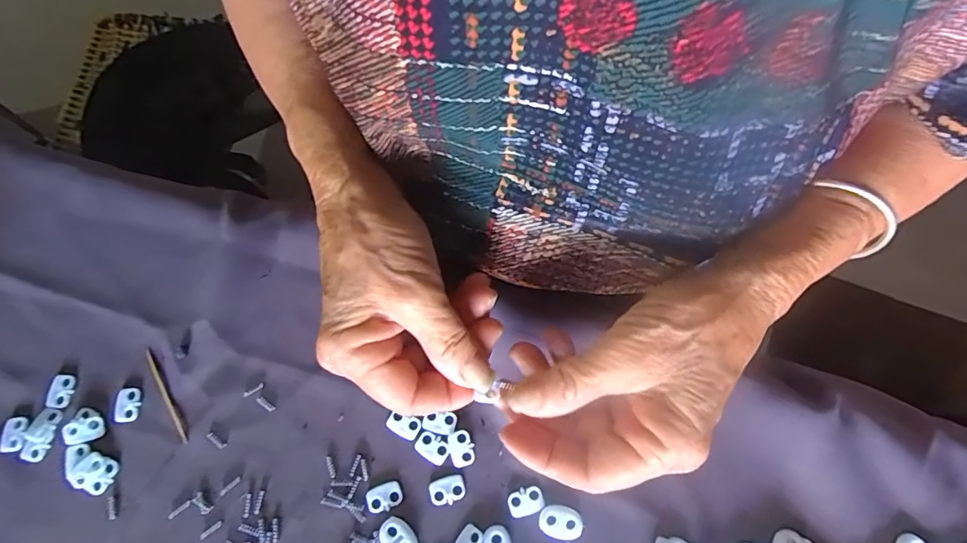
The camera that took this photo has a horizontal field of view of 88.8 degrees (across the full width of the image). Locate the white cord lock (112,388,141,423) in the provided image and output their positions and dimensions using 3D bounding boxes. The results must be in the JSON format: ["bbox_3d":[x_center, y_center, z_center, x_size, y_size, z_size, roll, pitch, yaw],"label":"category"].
[{"bbox_3d":[-0.202,0.075,0.279,0.013,0.004,0.019,2,73,2],"label":"white cord lock"}]

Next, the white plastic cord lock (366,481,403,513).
[{"bbox_3d":[-0.053,0.121,0.264,0.019,0.004,0.013,-18,73,-5],"label":"white plastic cord lock"}]

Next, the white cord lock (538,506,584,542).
[{"bbox_3d":[0.041,0.132,0.259,0.022,0.004,0.016,12,73,5],"label":"white cord lock"}]

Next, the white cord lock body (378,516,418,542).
[{"bbox_3d":[-0.044,0.140,0.257,0.017,0.004,0.023,-40,76,-11],"label":"white cord lock body"}]

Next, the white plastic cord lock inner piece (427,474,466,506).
[{"bbox_3d":[-0.020,0.118,0.265,0.020,0.004,0.013,-17,73,-4],"label":"white plastic cord lock inner piece"}]

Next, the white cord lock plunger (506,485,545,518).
[{"bbox_3d":[0.022,0.123,0.263,0.020,0.004,0.013,-20,73,-5],"label":"white cord lock plunger"}]

